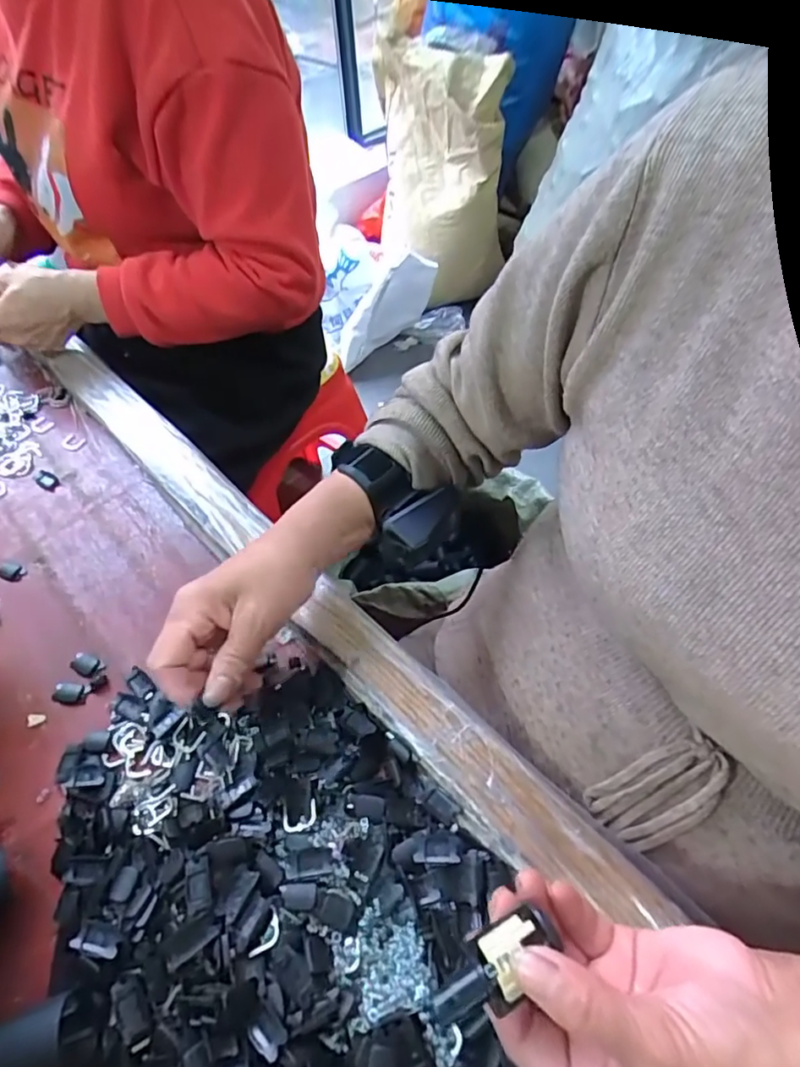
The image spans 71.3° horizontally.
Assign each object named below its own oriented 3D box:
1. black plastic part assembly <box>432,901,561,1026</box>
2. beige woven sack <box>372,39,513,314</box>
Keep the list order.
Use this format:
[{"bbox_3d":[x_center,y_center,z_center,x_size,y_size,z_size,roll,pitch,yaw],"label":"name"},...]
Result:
[{"bbox_3d":[0.034,0.165,0.213,0.050,0.011,0.023,-39,57,-11],"label":"black plastic part assembly"},{"bbox_3d":[0.104,-0.906,1.476,0.318,0.547,0.235,3,53,5],"label":"beige woven sack"}]

